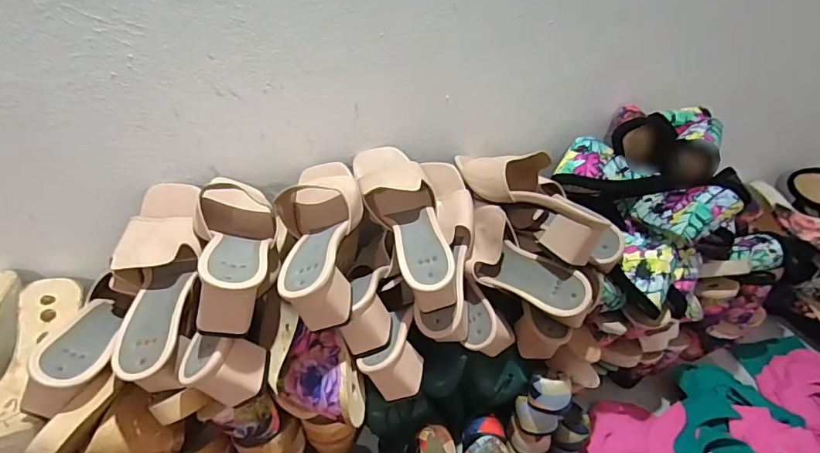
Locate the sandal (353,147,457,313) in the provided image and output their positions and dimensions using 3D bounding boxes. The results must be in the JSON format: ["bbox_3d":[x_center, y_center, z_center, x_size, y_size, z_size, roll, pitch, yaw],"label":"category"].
[{"bbox_3d":[-0.004,-0.015,0.565,0.082,0.087,0.235,-10,52,-18],"label":"sandal"}]

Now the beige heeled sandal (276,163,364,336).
[{"bbox_3d":[-0.097,0.001,0.525,0.095,0.076,0.234,-4,34,-11],"label":"beige heeled sandal"}]

